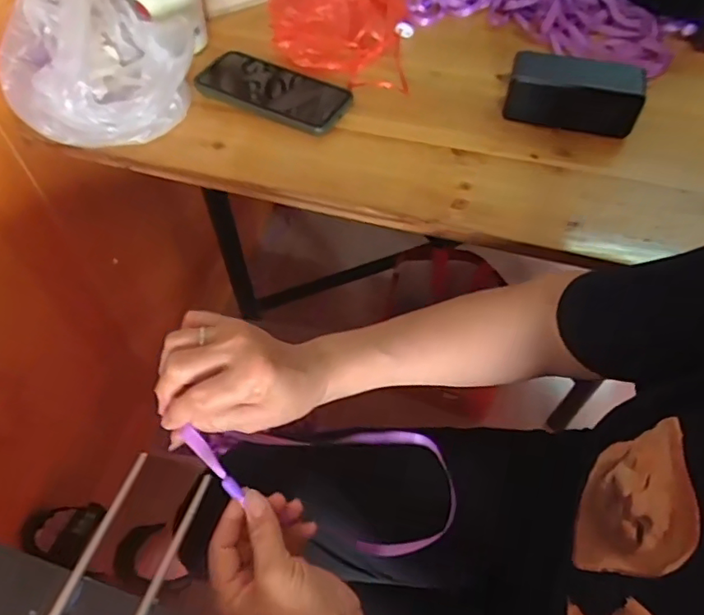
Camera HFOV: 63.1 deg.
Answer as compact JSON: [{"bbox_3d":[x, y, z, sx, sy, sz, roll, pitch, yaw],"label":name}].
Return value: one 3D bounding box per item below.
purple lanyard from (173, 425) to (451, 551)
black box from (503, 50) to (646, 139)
[{"bbox_3d":[-0.021,0.136,0.465,0.254,0.051,0.100,23,47,-33],"label":"purple lanyard"},{"bbox_3d":[0.225,-0.217,0.583,0.130,0.062,0.046,11,58,7],"label":"black box"}]

